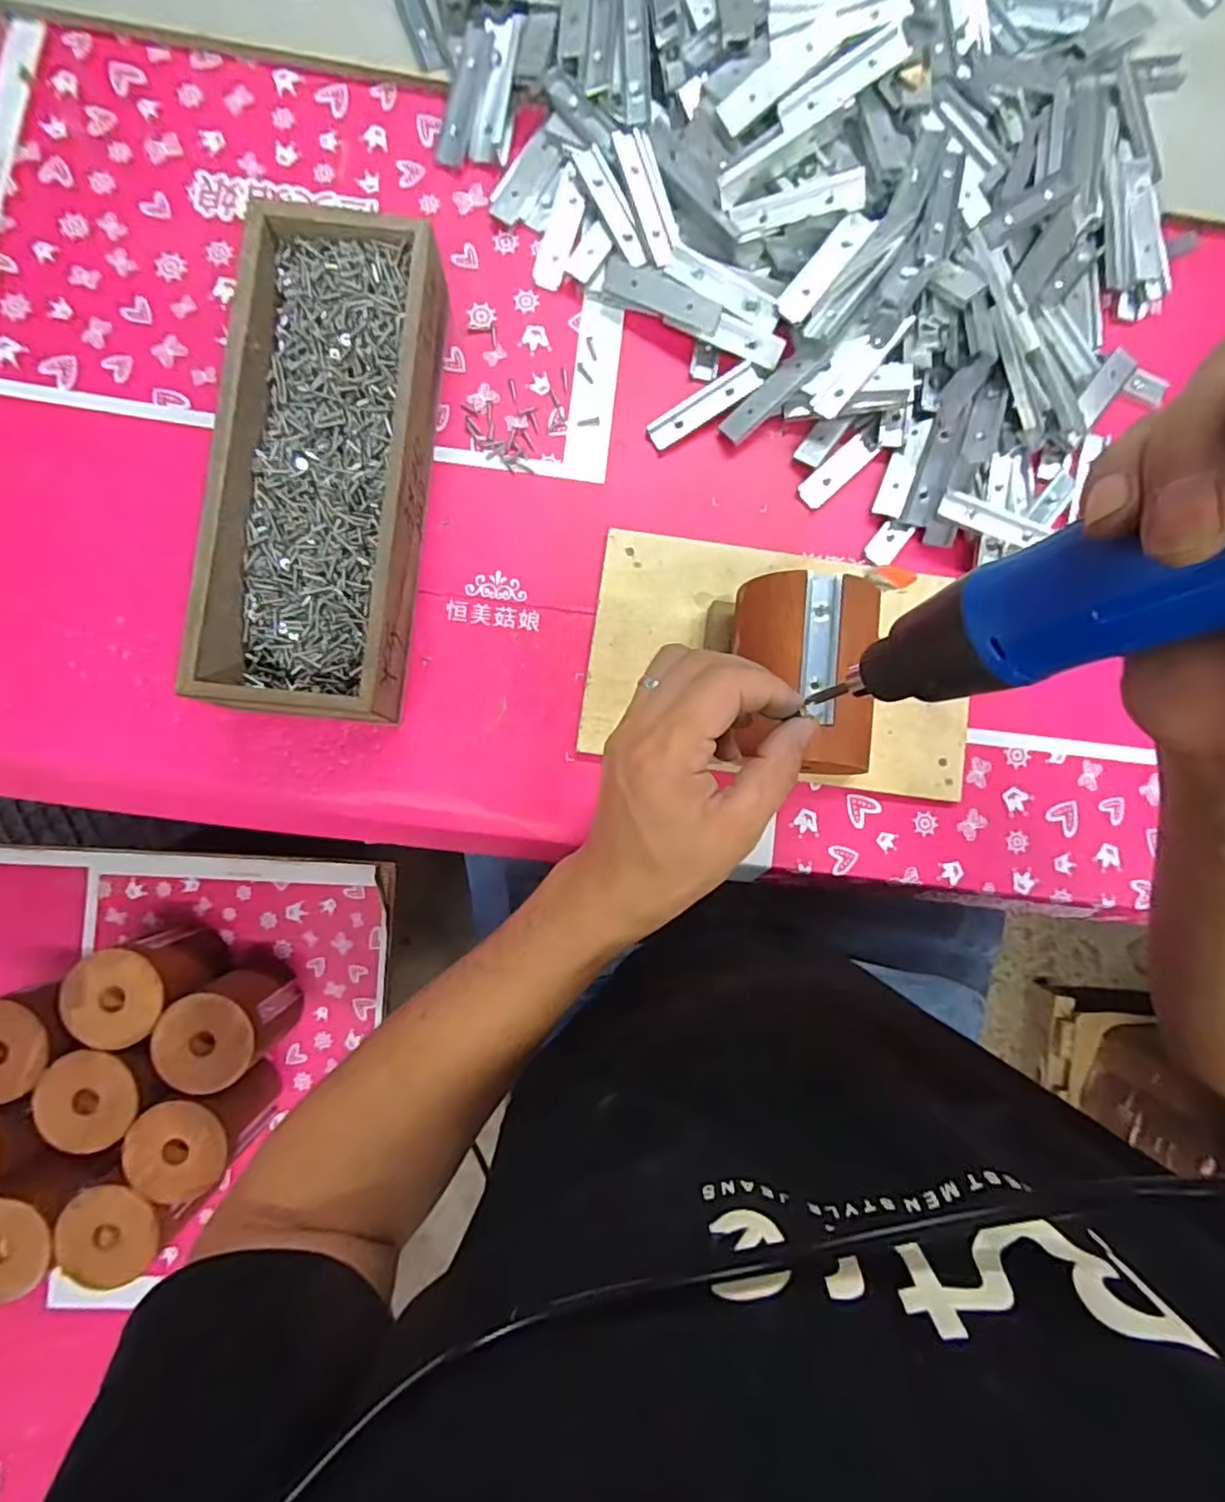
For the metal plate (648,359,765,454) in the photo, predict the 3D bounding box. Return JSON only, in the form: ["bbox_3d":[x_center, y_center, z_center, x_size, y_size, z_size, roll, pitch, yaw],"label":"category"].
[{"bbox_3d":[0.060,-0.227,0.418,0.080,0.004,0.020,-31,88,4],"label":"metal plate"}]

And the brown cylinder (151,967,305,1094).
[{"bbox_3d":[-0.335,0.241,0.567,0.075,0.104,0.079,0,86,-3],"label":"brown cylinder"}]

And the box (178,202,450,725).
[{"bbox_3d":[-0.165,-0.158,0.370,0.104,0.066,0.275,6,86,-3],"label":"box"}]

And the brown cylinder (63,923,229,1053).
[{"bbox_3d":[-0.399,0.199,0.566,0.093,0.115,0.079,-27,88,-5],"label":"brown cylinder"}]

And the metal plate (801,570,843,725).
[{"bbox_3d":[0.107,-0.053,0.327,0.019,0.005,0.078,5,81,-3],"label":"metal plate"}]

